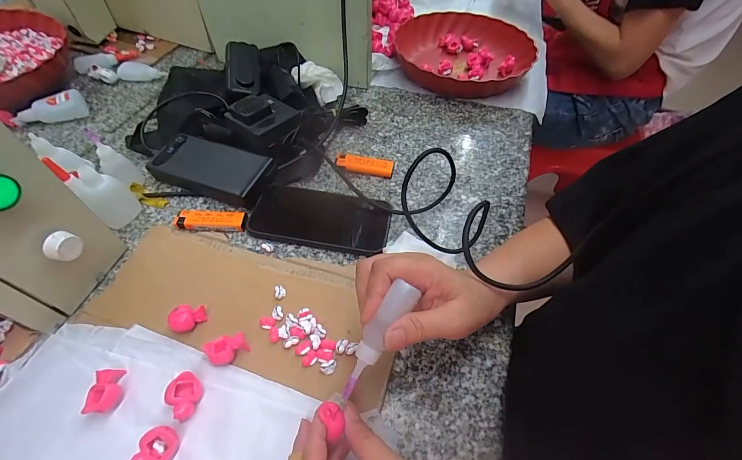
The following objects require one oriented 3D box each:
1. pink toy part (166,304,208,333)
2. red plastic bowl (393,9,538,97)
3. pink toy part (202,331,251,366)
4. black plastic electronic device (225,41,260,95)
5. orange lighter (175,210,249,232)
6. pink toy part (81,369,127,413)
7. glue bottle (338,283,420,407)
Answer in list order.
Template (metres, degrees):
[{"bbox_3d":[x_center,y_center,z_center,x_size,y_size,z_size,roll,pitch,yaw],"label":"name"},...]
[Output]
[{"bbox_3d":[-0.172,0.084,0.318,0.028,0.019,0.023,-3,54,-3],"label":"pink toy part"},{"bbox_3d":[0.158,-0.316,0.616,0.226,0.052,0.236,0,54,-1],"label":"red plastic bowl"},{"bbox_3d":[-0.129,0.107,0.302,0.035,0.018,0.025,-6,54,-5],"label":"pink toy part"},{"bbox_3d":[-0.192,-0.248,0.509,0.048,0.025,0.098,-10,55,-8],"label":"black plastic electronic device"},{"bbox_3d":[-0.191,-0.011,0.404,0.080,0.016,0.025,0,54,-1],"label":"orange lighter"},{"bbox_3d":[-0.216,0.131,0.277,0.020,0.014,0.031,-8,54,-7],"label":"pink toy part"},{"bbox_3d":[0.003,0.079,0.241,0.019,0.017,0.090,30,96,16],"label":"glue bottle"}]

